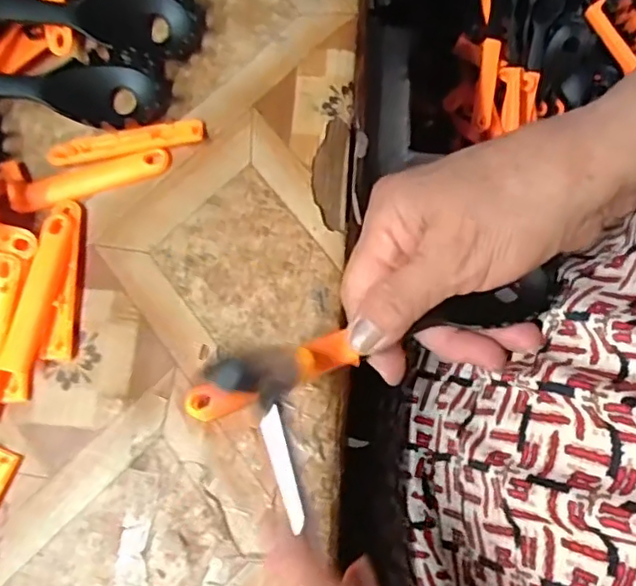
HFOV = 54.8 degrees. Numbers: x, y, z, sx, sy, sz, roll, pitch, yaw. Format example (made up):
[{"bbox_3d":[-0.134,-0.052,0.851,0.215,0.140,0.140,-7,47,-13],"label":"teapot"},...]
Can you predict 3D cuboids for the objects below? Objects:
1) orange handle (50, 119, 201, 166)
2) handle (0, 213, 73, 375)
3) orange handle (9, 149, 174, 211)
[{"bbox_3d":[-0.094,-0.074,0.299,0.076,0.006,0.013,-8,77,-2],"label":"orange handle"},{"bbox_3d":[-0.128,0.000,0.283,0.014,0.009,0.074,12,77,3],"label":"handle"},{"bbox_3d":[-0.109,-0.055,0.296,0.075,0.006,0.014,-14,77,-3],"label":"orange handle"}]

